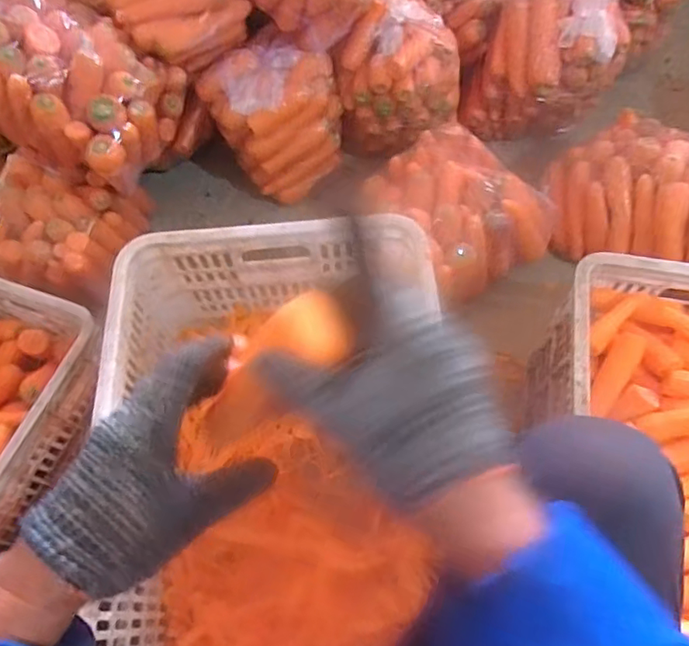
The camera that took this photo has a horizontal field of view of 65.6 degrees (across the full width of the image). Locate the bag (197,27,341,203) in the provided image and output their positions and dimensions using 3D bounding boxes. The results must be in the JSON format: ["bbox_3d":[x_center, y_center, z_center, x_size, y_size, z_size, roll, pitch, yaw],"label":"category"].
[{"bbox_3d":[-0.135,-0.389,1.073,0.255,0.301,0.156,-12,63,-4],"label":"bag"}]

